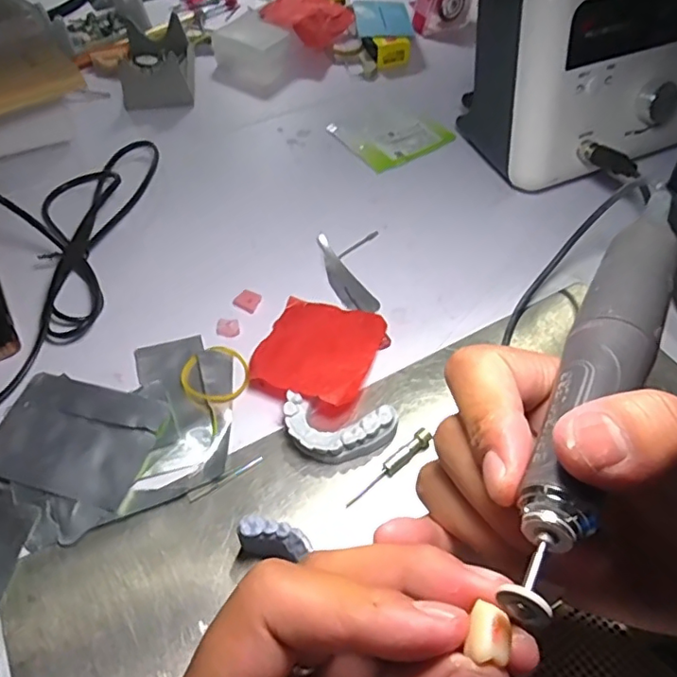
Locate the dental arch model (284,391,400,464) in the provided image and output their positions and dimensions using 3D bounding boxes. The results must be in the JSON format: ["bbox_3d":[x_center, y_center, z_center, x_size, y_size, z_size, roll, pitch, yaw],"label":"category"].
[{"bbox_3d":[-0.001,0.053,0.312,0.063,0.022,0.033,10,54,7],"label":"dental arch model"}]

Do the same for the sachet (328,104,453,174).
[{"bbox_3d":[0.047,-0.186,0.510,0.087,0.005,0.079,-30,59,-21],"label":"sachet"}]

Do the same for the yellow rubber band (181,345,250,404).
[{"bbox_3d":[-0.076,0.021,0.346,0.041,0.004,0.043,0,53,0],"label":"yellow rubber band"}]

